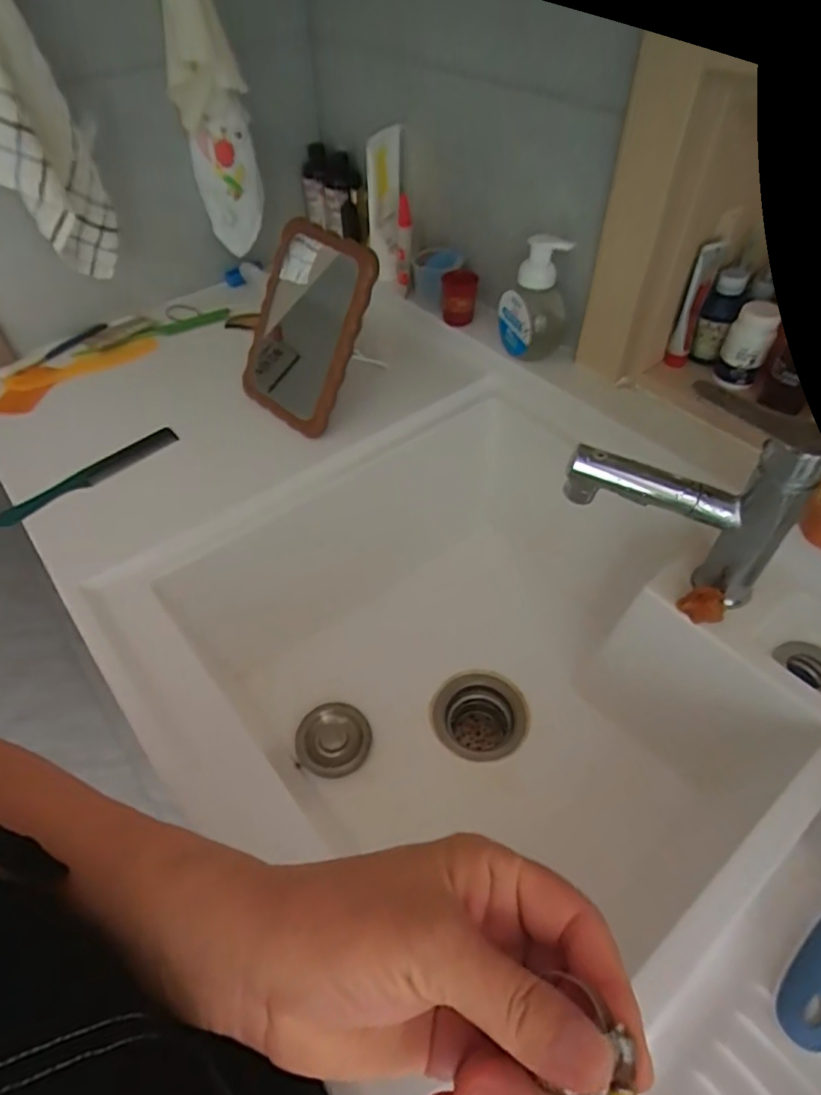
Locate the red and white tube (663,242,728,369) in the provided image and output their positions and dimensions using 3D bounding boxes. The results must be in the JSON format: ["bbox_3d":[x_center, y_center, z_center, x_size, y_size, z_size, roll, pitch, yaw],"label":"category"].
[{"bbox_3d":[0.307,-0.262,0.644,0.023,0.131,0.029,22,54,20],"label":"red and white tube"}]

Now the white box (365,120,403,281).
[{"bbox_3d":[-0.036,-0.469,0.829,0.058,0.170,0.057,-2,50,1],"label":"white box"}]

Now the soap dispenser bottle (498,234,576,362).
[{"bbox_3d":[0.143,-0.289,0.711,0.048,0.156,0.082,-23,53,-16],"label":"soap dispenser bottle"}]

